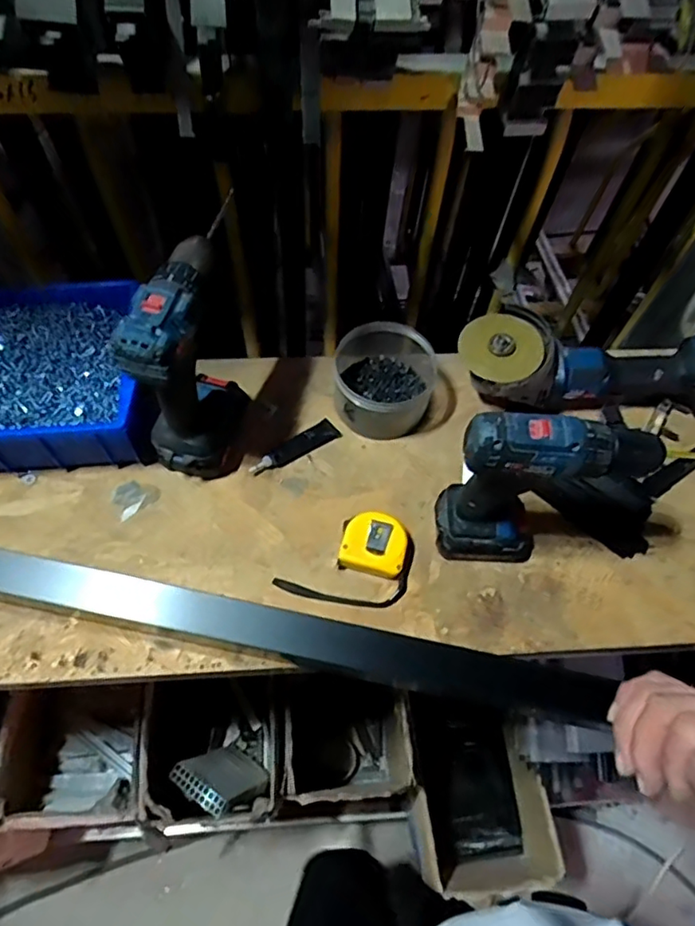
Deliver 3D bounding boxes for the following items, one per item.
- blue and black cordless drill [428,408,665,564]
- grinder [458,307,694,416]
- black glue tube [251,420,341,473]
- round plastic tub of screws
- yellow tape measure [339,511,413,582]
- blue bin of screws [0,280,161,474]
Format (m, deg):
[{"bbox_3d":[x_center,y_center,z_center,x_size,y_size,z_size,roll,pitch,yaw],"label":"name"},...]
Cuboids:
[{"bbox_3d":[0.166,0.030,0.543,0.158,0.215,0.062,8,62,0],"label":"blue and black cordless drill"},{"bbox_3d":[0.319,-0.113,0.678,0.385,0.107,0.101,-1,63,-4],"label":"grinder"},{"bbox_3d":[-0.058,-0.017,0.669,0.107,0.013,0.025,-33,69,-18],"label":"black glue tube"},{"bbox_3d":[0.041,-0.100,0.687,0.115,0.070,0.125,1,62,-3],"label":"round plastic tub of screws"},{"bbox_3d":[0.031,0.085,0.615,0.072,0.032,0.059,11,62,2],"label":"yellow tape measure"},{"bbox_3d":[-0.370,-0.098,0.657,0.298,0.078,0.210,-4,63,-5],"label":"blue bin of screws"}]

